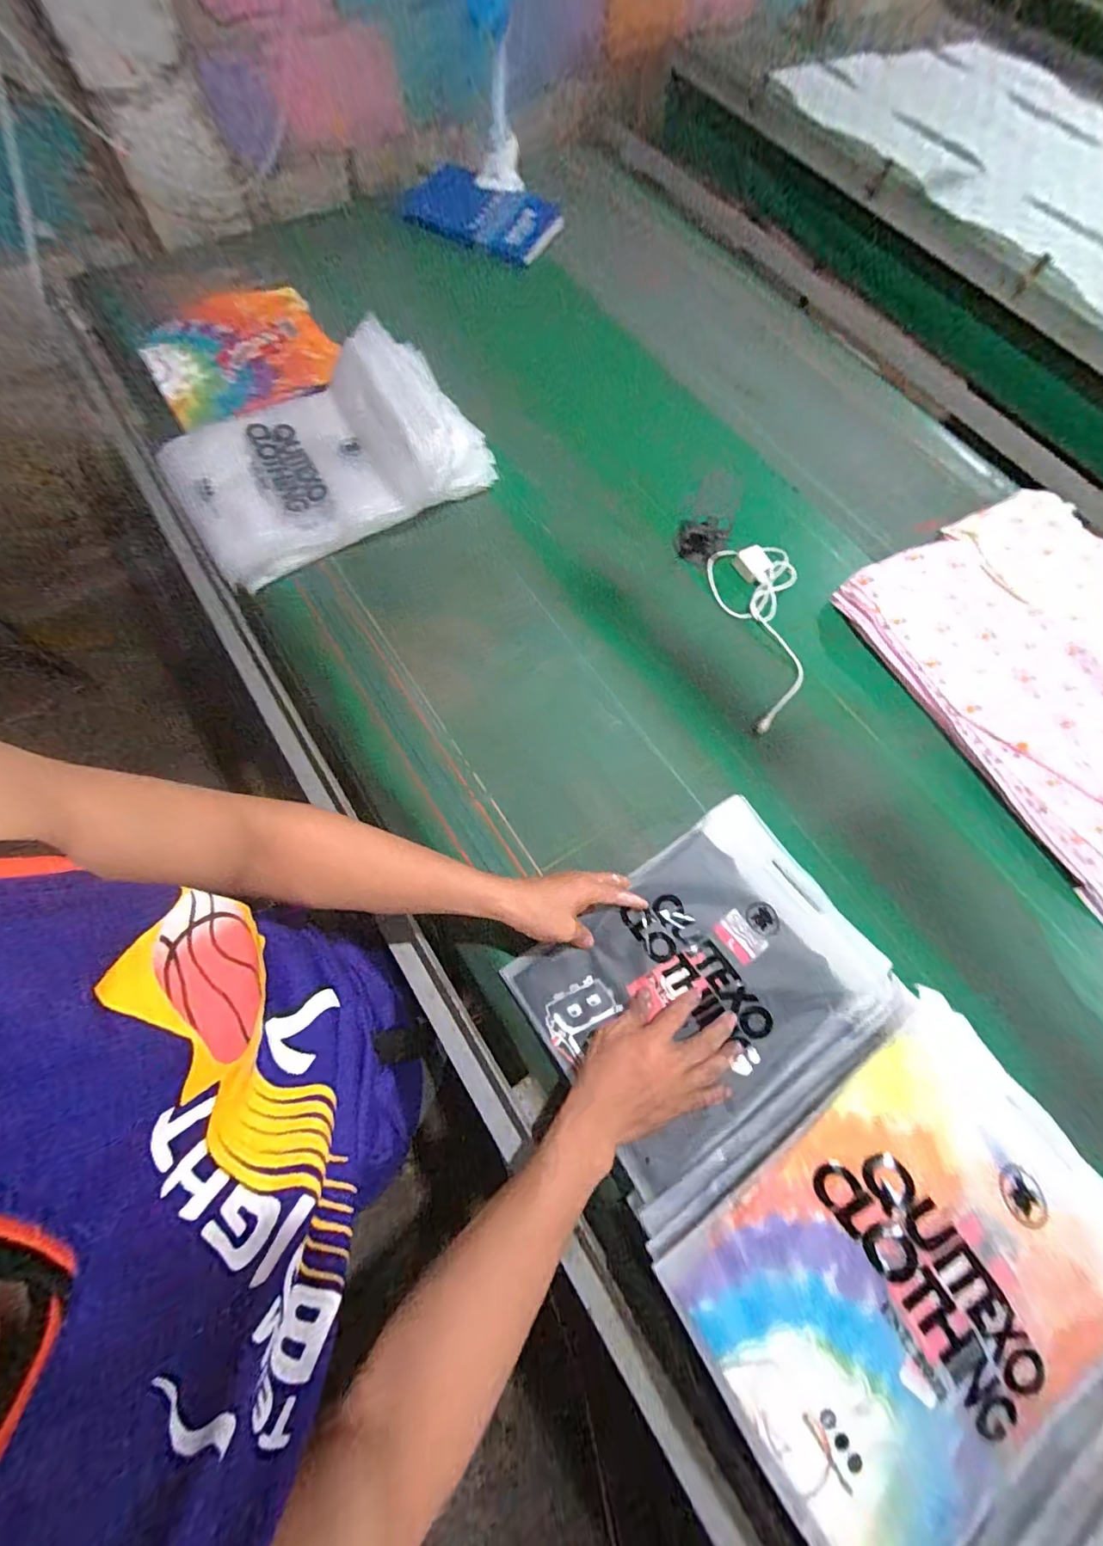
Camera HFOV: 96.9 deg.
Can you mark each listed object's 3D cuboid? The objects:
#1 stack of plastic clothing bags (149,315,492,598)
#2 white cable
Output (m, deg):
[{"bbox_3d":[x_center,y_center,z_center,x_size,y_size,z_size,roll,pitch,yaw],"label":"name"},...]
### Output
[{"bbox_3d":[-0.337,-0.481,0.705,0.416,0.078,0.300,-31,74,-12],"label":"stack of plastic clothing bags"},{"bbox_3d":[0.314,-0.205,0.715,0.140,0.040,0.305,-5,71,-4],"label":"white cable"}]

